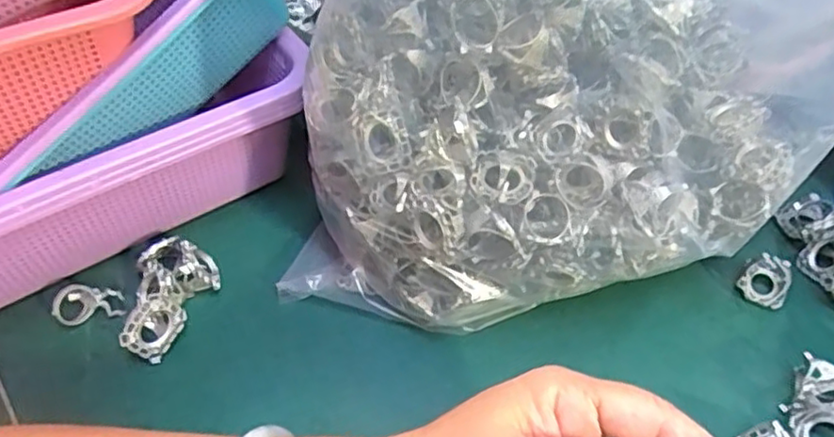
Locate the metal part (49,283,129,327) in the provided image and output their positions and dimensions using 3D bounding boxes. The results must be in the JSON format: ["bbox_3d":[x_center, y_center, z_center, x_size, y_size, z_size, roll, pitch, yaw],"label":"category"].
[{"bbox_3d":[-0.186,0.046,0.363,0.035,0.020,0.018,-14,47,-11],"label":"metal part"}]

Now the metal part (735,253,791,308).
[{"bbox_3d":[0.201,0.033,0.367,0.025,0.023,0.026,-1,46,1],"label":"metal part"}]

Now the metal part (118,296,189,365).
[{"bbox_3d":[-0.139,0.059,0.342,0.015,0.031,0.032,21,50,21],"label":"metal part"}]

